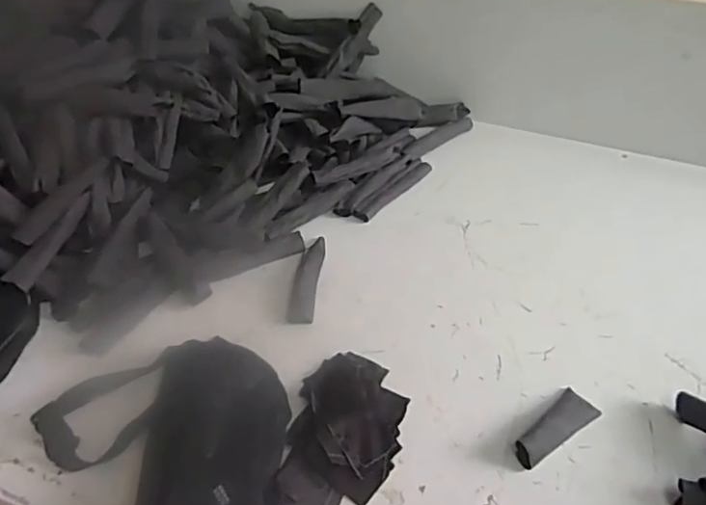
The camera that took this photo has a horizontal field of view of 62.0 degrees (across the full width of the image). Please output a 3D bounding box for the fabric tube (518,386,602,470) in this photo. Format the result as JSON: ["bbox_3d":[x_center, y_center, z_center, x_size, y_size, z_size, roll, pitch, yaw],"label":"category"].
[{"bbox_3d":[0.208,0.180,0.604,0.102,0.024,0.039,-32,53,-26],"label":"fabric tube"}]

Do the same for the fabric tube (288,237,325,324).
[{"bbox_3d":[-0.059,0.029,0.779,0.031,0.027,0.145,4,46,5],"label":"fabric tube"}]

